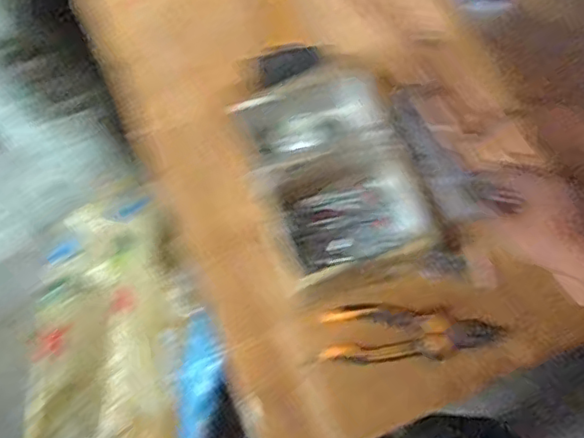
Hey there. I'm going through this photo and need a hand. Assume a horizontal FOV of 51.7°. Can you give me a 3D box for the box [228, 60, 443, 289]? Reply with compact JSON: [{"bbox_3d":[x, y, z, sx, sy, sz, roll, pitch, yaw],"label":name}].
[{"bbox_3d":[0.046,-0.054,0.661,0.170,0.071,0.237,-21,71,-5],"label":"box"}]

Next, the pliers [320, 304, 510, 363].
[{"bbox_3d":[0.126,0.118,0.633,0.186,0.025,0.059,-2,71,1],"label":"pliers"}]

